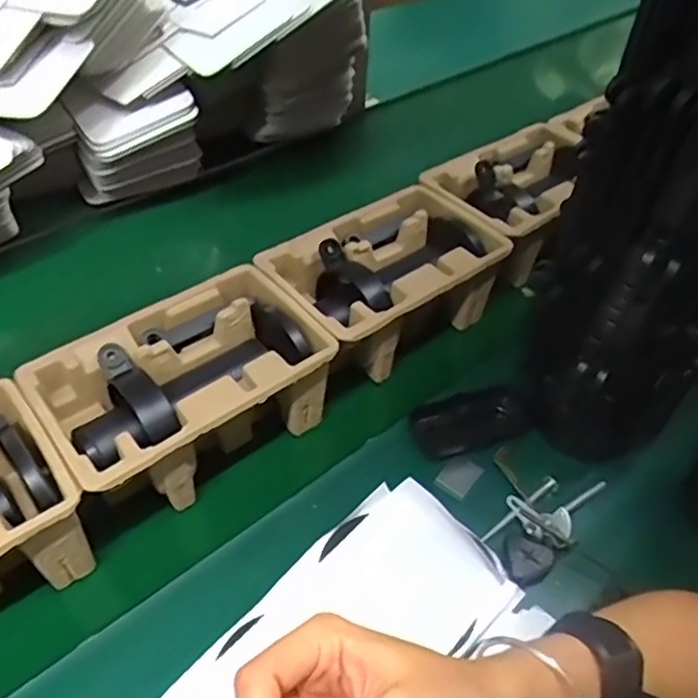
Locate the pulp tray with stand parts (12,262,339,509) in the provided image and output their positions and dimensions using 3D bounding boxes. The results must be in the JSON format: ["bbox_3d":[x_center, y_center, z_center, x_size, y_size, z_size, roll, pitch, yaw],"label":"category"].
[{"bbox_3d":[-0.140,0.037,0.553,0.223,0.096,0.142,-27,55,-28],"label":"pulp tray with stand parts"}]

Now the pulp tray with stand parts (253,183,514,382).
[{"bbox_3d":[0.034,-0.066,0.653,0.220,0.094,0.147,-27,54,-27],"label":"pulp tray with stand parts"}]

